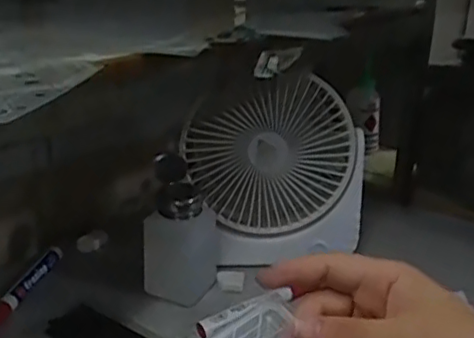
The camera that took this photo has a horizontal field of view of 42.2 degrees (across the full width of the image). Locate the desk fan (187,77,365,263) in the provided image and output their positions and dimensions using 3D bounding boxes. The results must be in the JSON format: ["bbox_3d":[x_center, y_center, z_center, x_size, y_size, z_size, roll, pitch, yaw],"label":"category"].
[{"bbox_3d":[0.033,0.003,0.587,0.166,0.177,0.076,-2,24,-17],"label":"desk fan"}]

